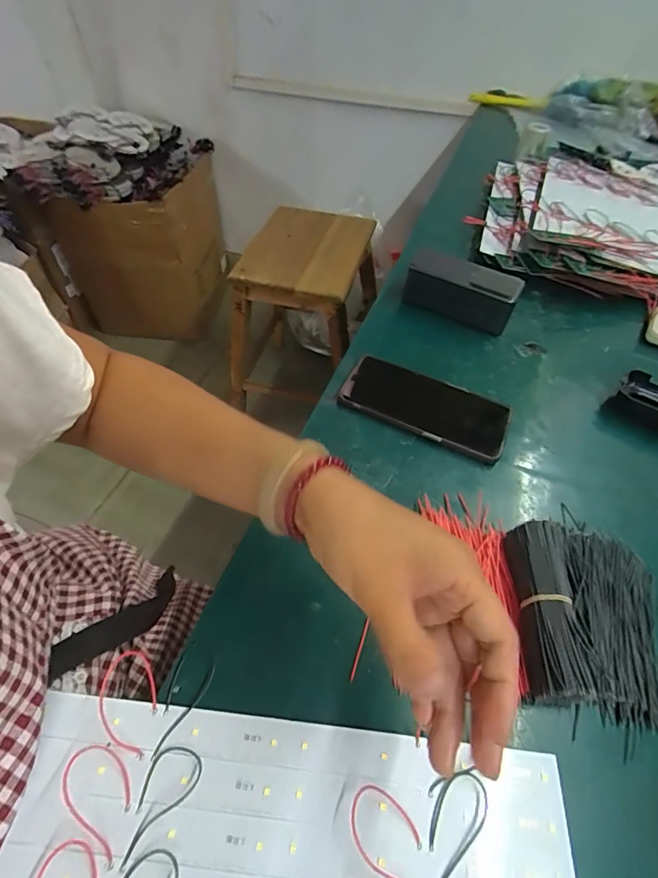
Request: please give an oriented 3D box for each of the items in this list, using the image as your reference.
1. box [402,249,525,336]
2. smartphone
[{"bbox_3d":[0.160,-0.178,0.528,0.131,0.059,0.050,25,56,18],"label":"box"},{"bbox_3d":[0.097,-0.034,0.437,0.162,0.015,0.078,23,55,14],"label":"smartphone"}]

